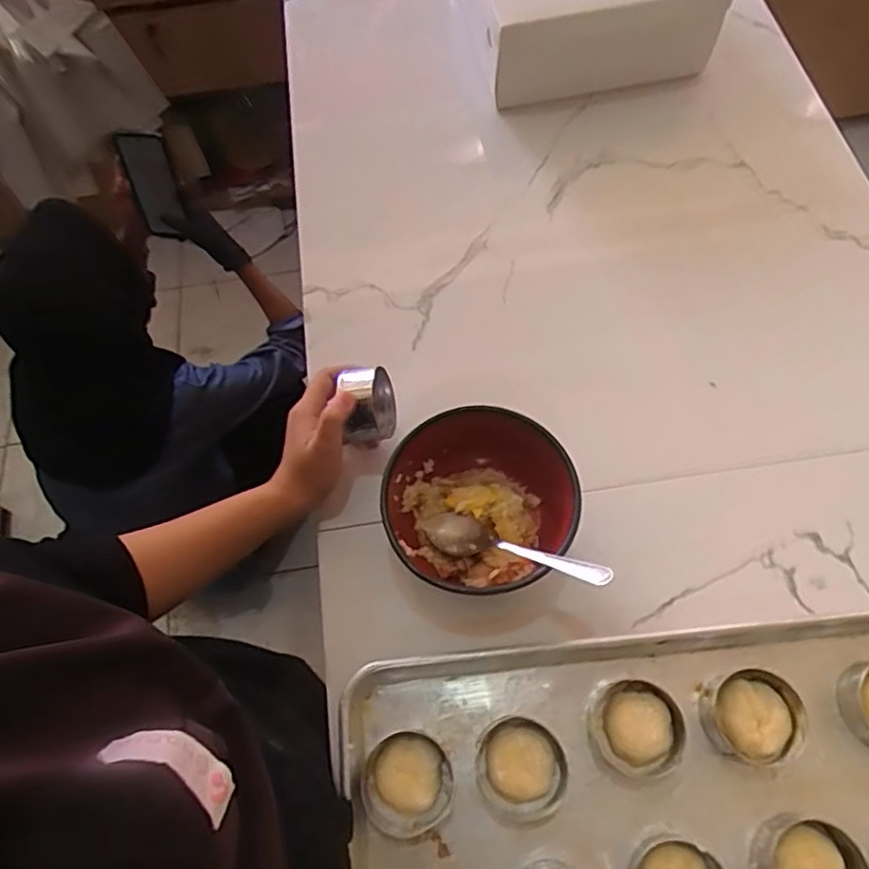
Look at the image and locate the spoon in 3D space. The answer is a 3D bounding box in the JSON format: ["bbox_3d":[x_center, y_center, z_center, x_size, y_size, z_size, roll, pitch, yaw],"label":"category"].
[{"bbox_3d":[0.057,0.085,0.469,0.157,0.015,0.033,8,61,43],"label":"spoon"}]

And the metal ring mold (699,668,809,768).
[{"bbox_3d":[0.227,0.201,0.447,0.066,0.018,0.061,-1,65,3],"label":"metal ring mold"}]

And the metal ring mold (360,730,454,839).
[{"bbox_3d":[-0.019,0.245,0.444,0.063,0.018,0.064,-1,65,3],"label":"metal ring mold"}]

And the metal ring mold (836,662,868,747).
[{"bbox_3d":[0.325,0.192,0.445,0.062,0.029,0.061,-1,65,3],"label":"metal ring mold"}]

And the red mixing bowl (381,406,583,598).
[{"bbox_3d":[0.036,0.058,0.500,0.139,0.072,0.140,-1,65,3],"label":"red mixing bowl"}]

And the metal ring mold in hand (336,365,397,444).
[{"bbox_3d":[-0.053,-0.021,0.523,0.040,0.061,0.049,-10,65,-1],"label":"metal ring mold in hand"}]

